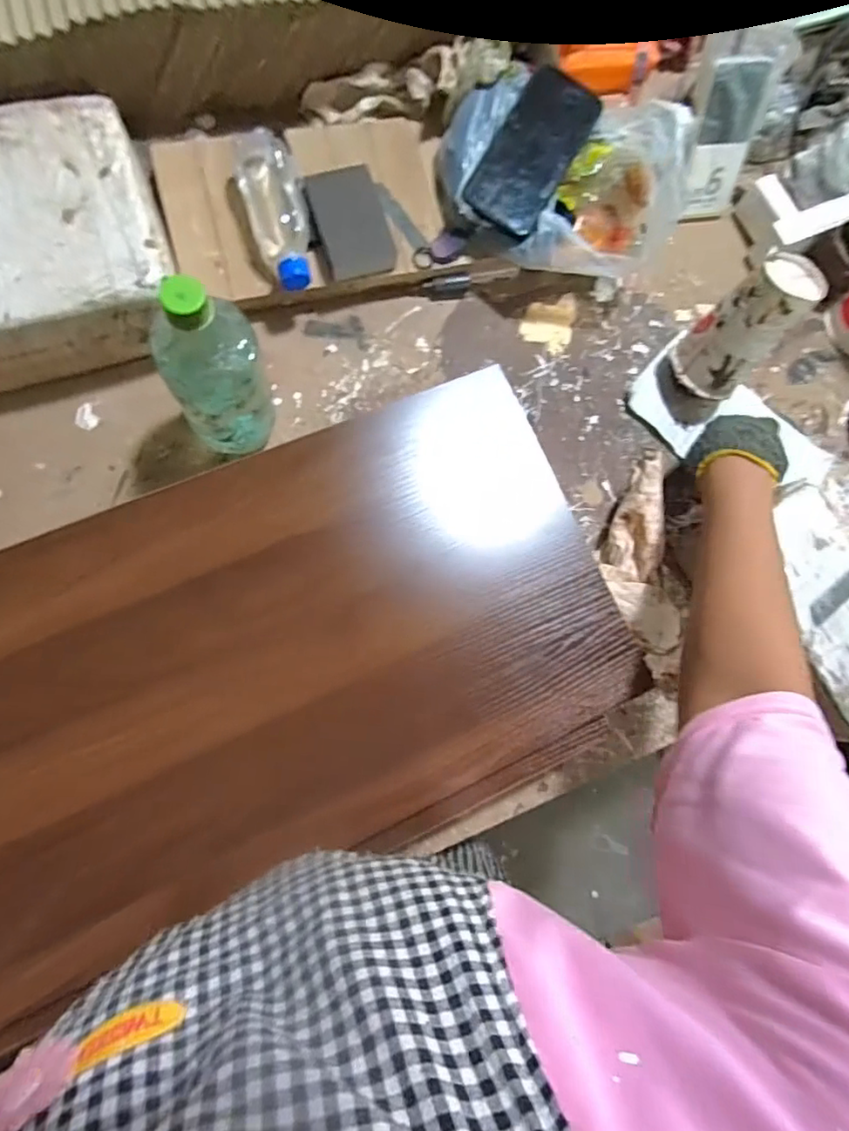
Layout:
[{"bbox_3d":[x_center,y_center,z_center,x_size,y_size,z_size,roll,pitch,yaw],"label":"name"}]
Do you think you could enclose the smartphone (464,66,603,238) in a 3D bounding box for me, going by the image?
[{"bbox_3d":[0.110,-0.412,0.572,0.078,0.011,0.163,30,88,-9],"label":"smartphone"}]

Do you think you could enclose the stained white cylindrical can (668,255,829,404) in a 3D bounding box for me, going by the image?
[{"bbox_3d":[0.313,-0.232,0.568,0.069,0.135,0.060,38,47,-3],"label":"stained white cylindrical can"}]

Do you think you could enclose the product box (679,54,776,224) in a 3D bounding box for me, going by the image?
[{"bbox_3d":[0.327,-0.463,0.634,0.064,0.145,0.018,-13,48,-7],"label":"product box"}]

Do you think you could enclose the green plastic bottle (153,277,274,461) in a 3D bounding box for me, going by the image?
[{"bbox_3d":[-0.167,-0.148,0.473,0.074,0.201,0.068,1,84,-9],"label":"green plastic bottle"}]

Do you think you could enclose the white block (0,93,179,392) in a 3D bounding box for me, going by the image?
[{"bbox_3d":[-0.365,-0.272,0.511,0.256,0.099,0.200,-18,87,-11],"label":"white block"}]

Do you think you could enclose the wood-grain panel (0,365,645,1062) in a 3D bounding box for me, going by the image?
[{"bbox_3d":[-0.192,0.110,0.449,0.715,0.023,0.327,-23,89,-8],"label":"wood-grain panel"}]

